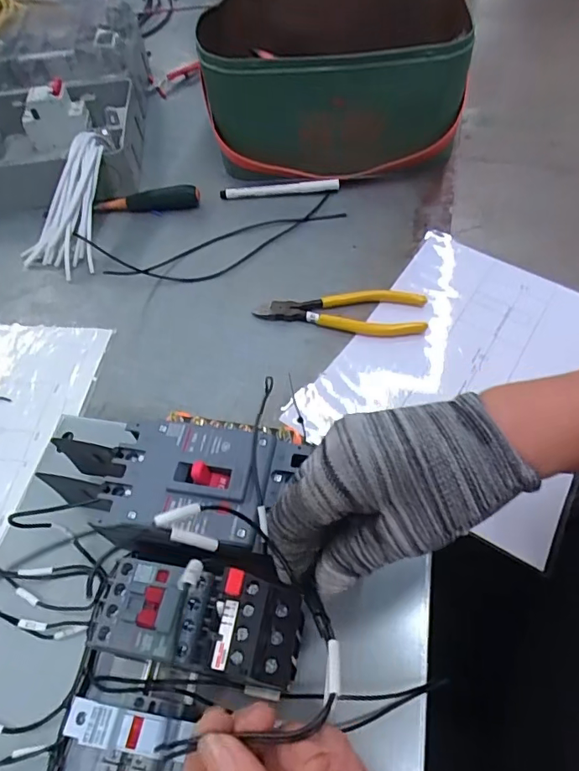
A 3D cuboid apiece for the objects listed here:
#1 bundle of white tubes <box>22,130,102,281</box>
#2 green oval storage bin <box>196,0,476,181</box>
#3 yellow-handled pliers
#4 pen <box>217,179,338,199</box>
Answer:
[{"bbox_3d":[-0.248,-0.210,0.563,0.079,0.028,0.167,7,81,7],"label":"bundle of white tubes"},{"bbox_3d":[0.059,-0.392,0.638,0.318,0.146,0.244,-6,56,-1],"label":"green oval storage bin"},{"bbox_3d":[0.050,-0.072,0.495,0.164,0.013,0.050,1,56,3],"label":"yellow-handled pliers"},{"bbox_3d":[-0.012,-0.241,0.614,0.142,0.015,0.015,-4,56,-1],"label":"pen"}]

